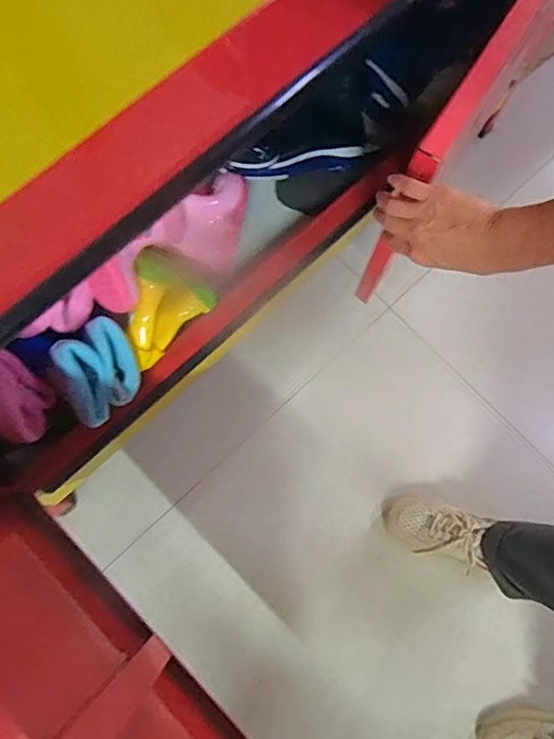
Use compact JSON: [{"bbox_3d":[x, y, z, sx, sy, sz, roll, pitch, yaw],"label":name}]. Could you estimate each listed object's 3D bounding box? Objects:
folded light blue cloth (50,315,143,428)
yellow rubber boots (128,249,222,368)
[{"bbox_3d":[-0.249,0.001,0.723,0.109,0.047,0.117,-44,114,-27],"label":"folded light blue cloth"},{"bbox_3d":[-0.170,-0.087,0.754,0.099,0.088,0.160,30,77,8],"label":"yellow rubber boots"}]

